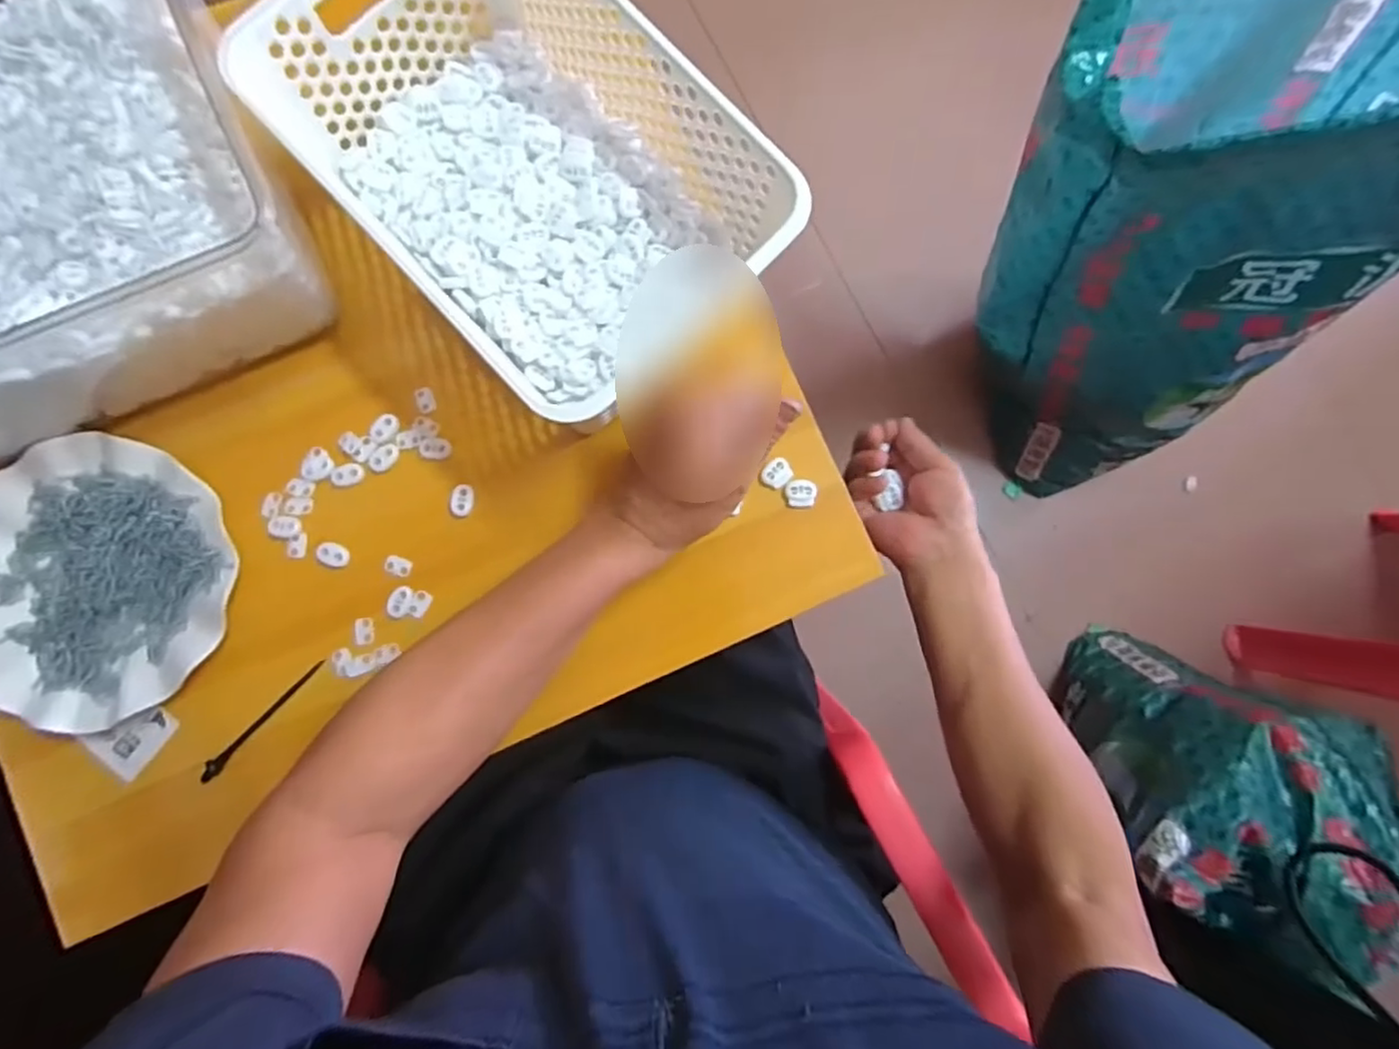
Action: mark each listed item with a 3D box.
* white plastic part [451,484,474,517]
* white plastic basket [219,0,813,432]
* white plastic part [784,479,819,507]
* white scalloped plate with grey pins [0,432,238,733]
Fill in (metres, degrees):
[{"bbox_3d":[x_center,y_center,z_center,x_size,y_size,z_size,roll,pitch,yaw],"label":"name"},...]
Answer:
[{"bbox_3d":[-0.167,-0.017,0.467,0.014,0.007,0.022,9,83,-2],"label":"white plastic part"},{"bbox_3d":[-0.107,-0.226,0.437,0.199,0.113,0.307,-43,87,-6],"label":"white plastic basket"},{"bbox_3d":[0.074,-0.023,0.479,0.023,0.004,0.020,1,84,-2],"label":"white plastic part"},{"bbox_3d":[-0.404,0.037,0.442,0.177,0.021,0.179,0,84,-3],"label":"white scalloped plate with grey pins"}]

